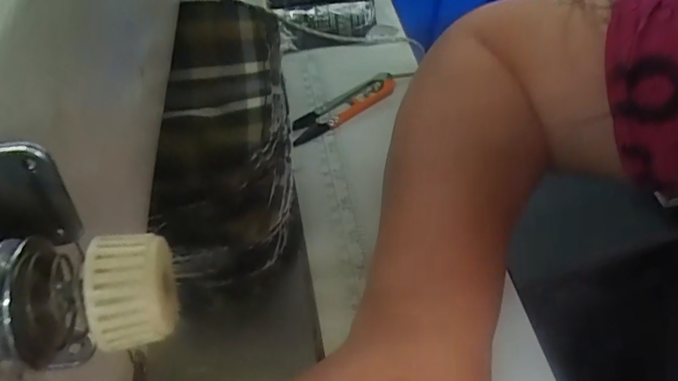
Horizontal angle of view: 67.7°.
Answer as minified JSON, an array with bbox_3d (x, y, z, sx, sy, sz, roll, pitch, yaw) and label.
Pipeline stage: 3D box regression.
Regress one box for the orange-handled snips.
[{"bbox_3d":[0.004,-0.066,0.389,0.092,0.012,0.024,-30,58,-24],"label":"orange-handled snips"}]

